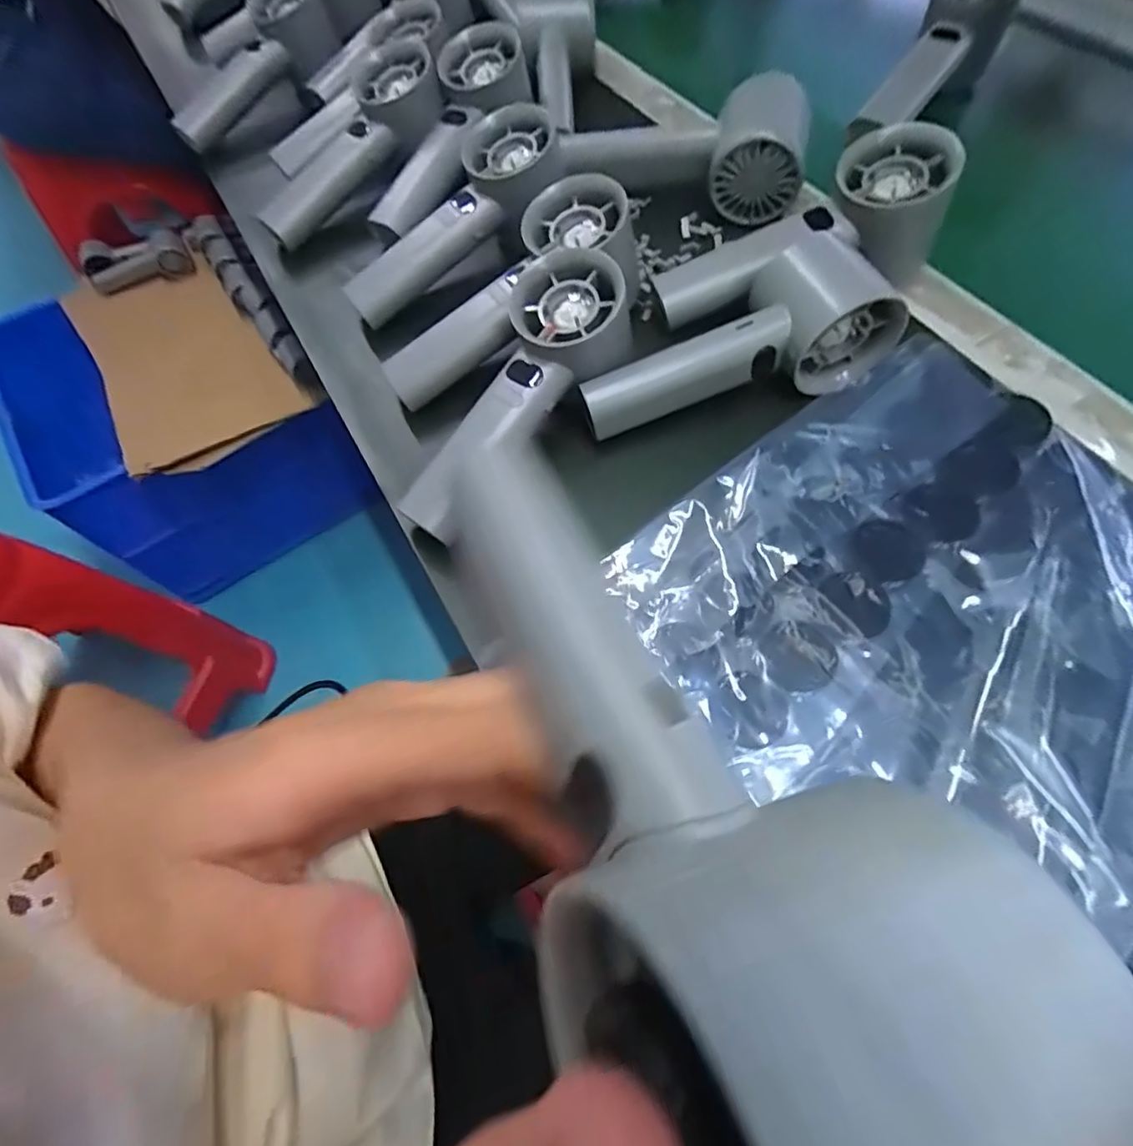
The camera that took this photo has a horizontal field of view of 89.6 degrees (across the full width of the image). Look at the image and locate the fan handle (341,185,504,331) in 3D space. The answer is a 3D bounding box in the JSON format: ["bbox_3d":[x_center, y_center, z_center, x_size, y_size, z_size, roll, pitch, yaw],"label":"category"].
[{"bbox_3d":[-0.089,-0.198,0.356,0.105,0.021,0.025,-36,63,4],"label":"fan handle"}]

